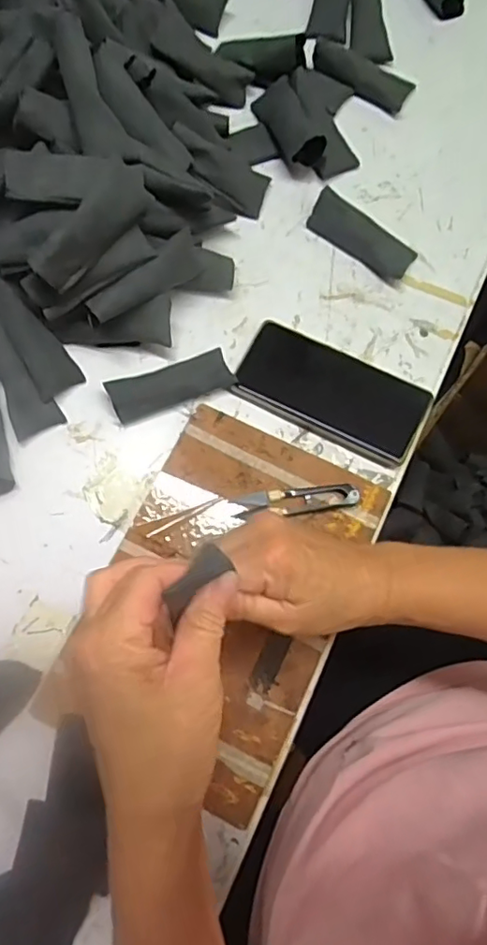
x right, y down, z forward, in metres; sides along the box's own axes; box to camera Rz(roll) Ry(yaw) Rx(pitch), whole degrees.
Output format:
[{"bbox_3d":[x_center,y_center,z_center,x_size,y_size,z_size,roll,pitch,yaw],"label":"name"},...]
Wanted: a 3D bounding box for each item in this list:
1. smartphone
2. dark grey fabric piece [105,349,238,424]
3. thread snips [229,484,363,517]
[{"bbox_3d":[0.074,-0.071,0.484,0.155,0.017,0.075,26,77,8],"label":"smartphone"},{"bbox_3d":[-0.061,-0.075,0.489,0.103,0.024,0.035,-22,76,-5],"label":"dark grey fabric piece"},{"bbox_3d":[0.042,0.022,0.456,0.100,0.010,0.020,-6,75,0],"label":"thread snips"}]

